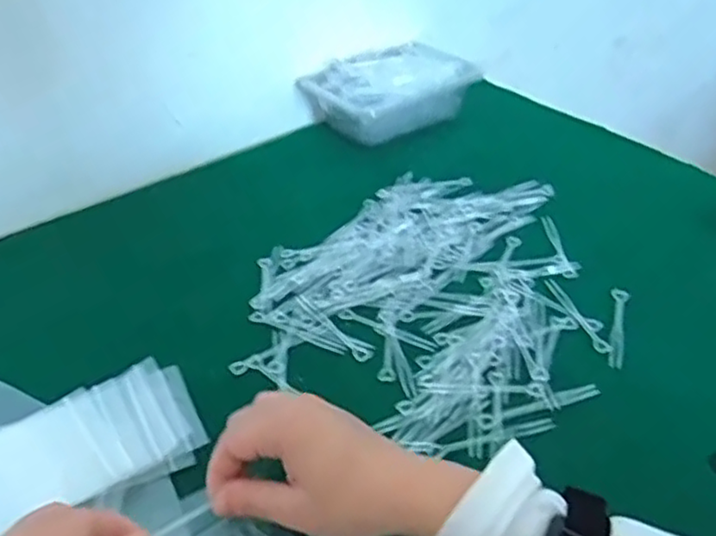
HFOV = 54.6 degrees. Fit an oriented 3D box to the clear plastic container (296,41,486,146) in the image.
[{"bbox_3d":[0.039,-0.198,0.796,0.176,0.069,0.120,-25,43,-27],"label":"clear plastic container"}]

